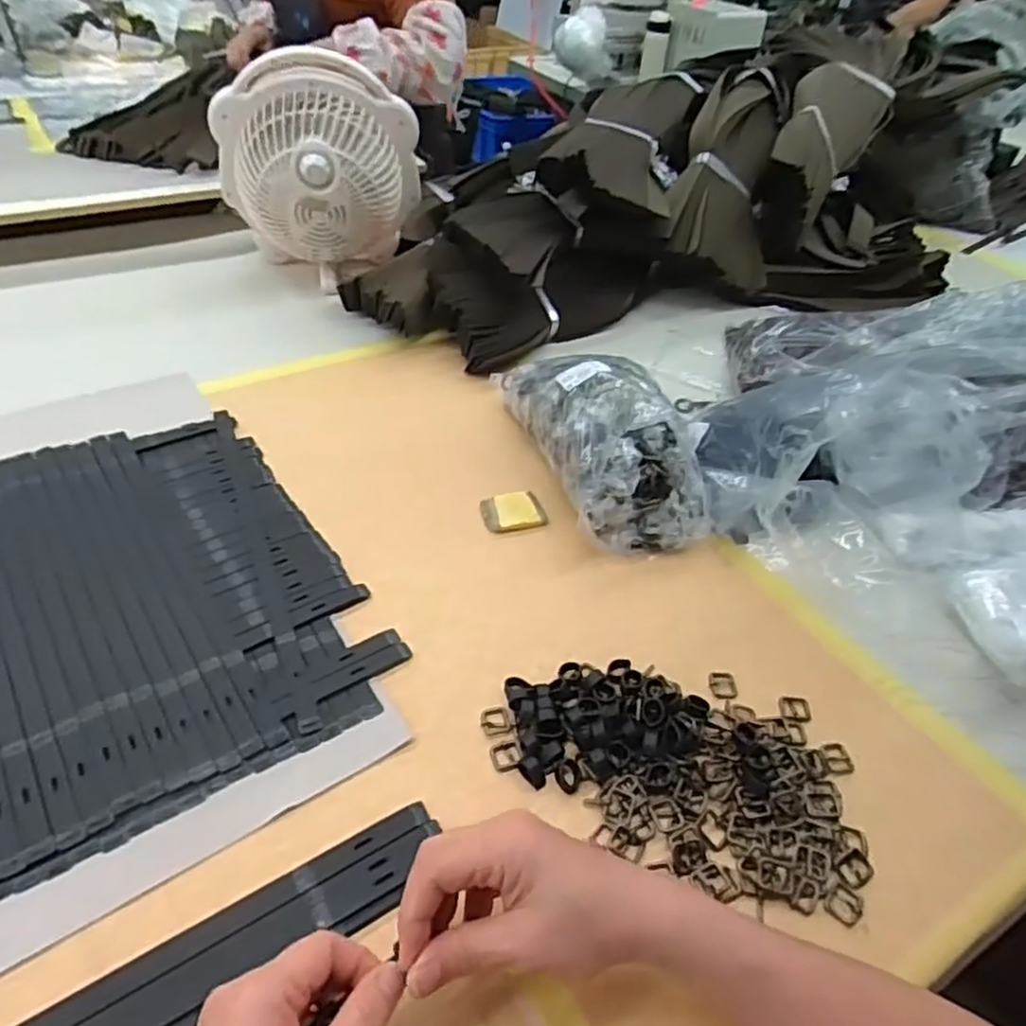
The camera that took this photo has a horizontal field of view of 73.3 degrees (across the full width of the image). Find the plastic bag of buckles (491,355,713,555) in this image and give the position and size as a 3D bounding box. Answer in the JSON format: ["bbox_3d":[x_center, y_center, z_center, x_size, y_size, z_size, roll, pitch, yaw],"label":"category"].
[{"bbox_3d":[0.088,-0.091,0.690,0.122,0.110,0.277,-9,46,-16],"label":"plastic bag of buckles"}]

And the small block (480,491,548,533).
[{"bbox_3d":[0.001,-0.003,0.663,0.058,0.009,0.049,-7,45,-13],"label":"small block"}]

